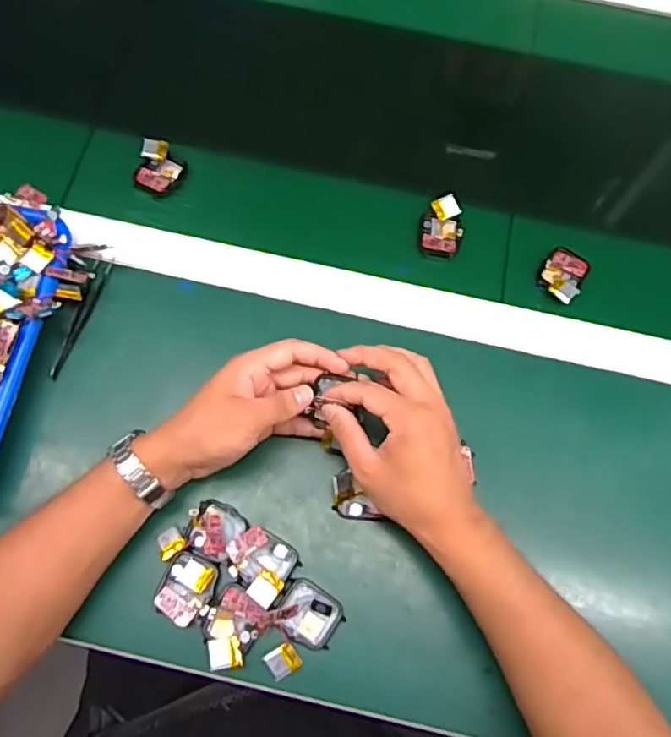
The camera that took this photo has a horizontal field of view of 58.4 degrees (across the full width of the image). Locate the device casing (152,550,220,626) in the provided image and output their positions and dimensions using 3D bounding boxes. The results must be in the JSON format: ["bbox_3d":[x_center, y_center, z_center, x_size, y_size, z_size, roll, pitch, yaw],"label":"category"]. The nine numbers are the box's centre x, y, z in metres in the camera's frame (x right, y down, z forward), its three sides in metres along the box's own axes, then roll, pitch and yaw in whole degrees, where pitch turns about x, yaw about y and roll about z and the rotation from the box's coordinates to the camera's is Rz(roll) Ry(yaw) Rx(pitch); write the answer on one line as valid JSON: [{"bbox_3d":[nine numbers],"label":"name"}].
[{"bbox_3d":[-0.109,0.161,0.441,0.036,0.006,0.047,20,71,5],"label":"device casing"}]

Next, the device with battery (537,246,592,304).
[{"bbox_3d":[0.206,-0.085,0.541,0.036,0.011,0.057,30,72,8],"label":"device with battery"}]

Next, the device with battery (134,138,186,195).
[{"bbox_3d":[-0.163,-0.189,0.563,0.042,0.012,0.051,7,70,0],"label":"device with battery"}]

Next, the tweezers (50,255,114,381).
[{"bbox_3d":[-0.215,-0.045,0.510,0.012,0.012,0.113,15,70,3],"label":"tweezers"}]

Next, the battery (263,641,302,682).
[{"bbox_3d":[-0.038,0.209,0.428,0.022,0.004,0.020,-33,75,-13],"label":"battery"}]

